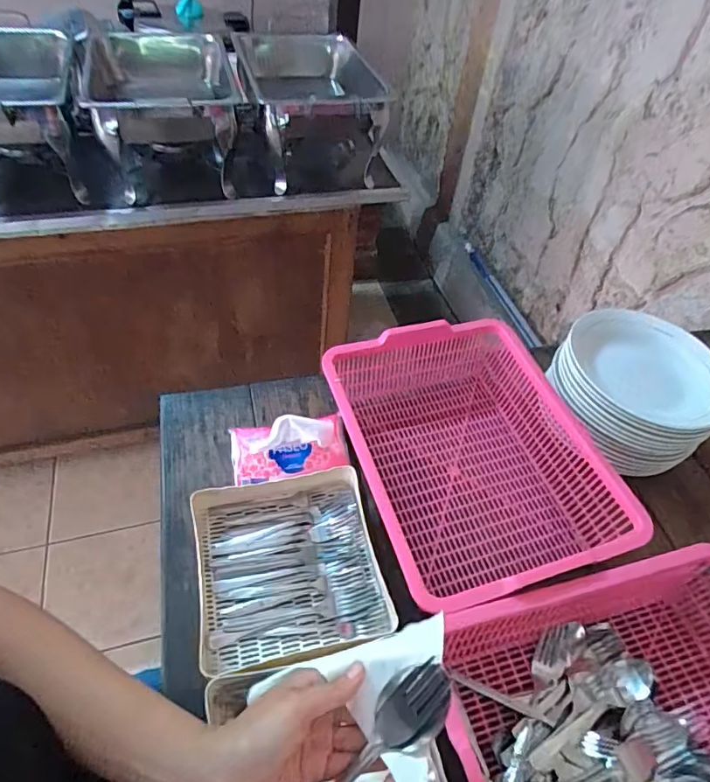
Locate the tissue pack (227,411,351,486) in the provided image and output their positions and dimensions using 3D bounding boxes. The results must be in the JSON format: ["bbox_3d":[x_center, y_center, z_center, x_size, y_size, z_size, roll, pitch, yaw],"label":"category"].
[{"bbox_3d":[-0.092,0.072,0.701,0.160,0.079,0.093,-1,51,-8],"label":"tissue pack"}]

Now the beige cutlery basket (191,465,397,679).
[{"bbox_3d":[-0.082,0.209,0.613,0.213,0.047,0.206,-8,51,-11],"label":"beige cutlery basket"}]

